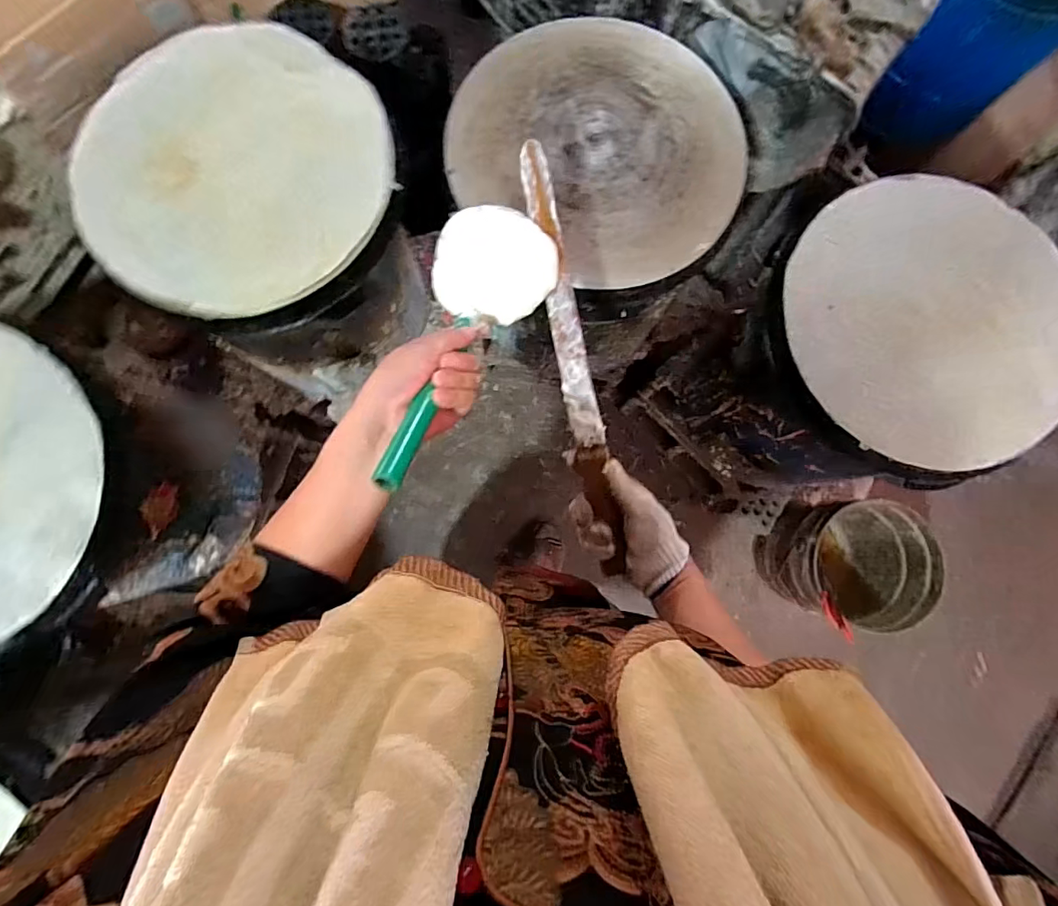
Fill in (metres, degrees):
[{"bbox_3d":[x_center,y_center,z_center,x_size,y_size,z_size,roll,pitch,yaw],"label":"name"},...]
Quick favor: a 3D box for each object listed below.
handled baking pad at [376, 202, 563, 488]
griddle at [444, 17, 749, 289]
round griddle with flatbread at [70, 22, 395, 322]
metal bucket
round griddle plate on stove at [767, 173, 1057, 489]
[{"bbox_3d":[-0.056,-0.101,0.441,0.114,0.047,0.314,17,57,-1],"label":"handled baking pad"},{"bbox_3d":[0.099,-0.408,0.668,0.375,0.046,0.356,0,84,-2],"label":"griddle"},{"bbox_3d":[-0.375,-0.366,0.642,0.408,0.049,0.374,0,84,-2],"label":"round griddle with flatbread"},{"bbox_3d":[0.716,0.243,1.174,0.275,0.276,0.258,0,84,-2],"label":"metal bucket"},{"bbox_3d":[0.491,-0.159,0.637,0.334,0.060,0.367,0,84,-2],"label":"round griddle plate on stove"}]

